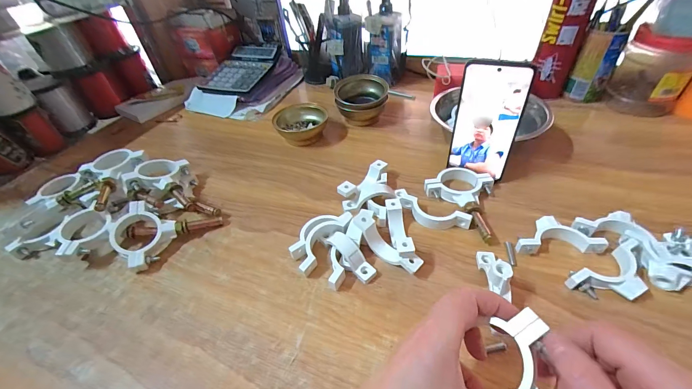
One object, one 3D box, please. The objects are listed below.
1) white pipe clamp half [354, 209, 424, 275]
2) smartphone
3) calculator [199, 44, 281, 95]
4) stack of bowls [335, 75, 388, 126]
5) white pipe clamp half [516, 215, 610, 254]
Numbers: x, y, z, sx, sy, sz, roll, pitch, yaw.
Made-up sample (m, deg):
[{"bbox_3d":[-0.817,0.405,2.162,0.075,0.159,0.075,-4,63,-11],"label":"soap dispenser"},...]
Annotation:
[{"bbox_3d":[0.046,0.056,0.350,0.024,0.035,0.089,-33,49,-26],"label":"white pipe clamp half"},{"bbox_3d":[0.178,-0.091,0.390,0.075,0.146,0.006,14,42,21],"label":"smartphone"},{"bbox_3d":[-0.234,-0.289,0.703,0.126,0.019,0.183,10,54,16],"label":"calculator"},{"bbox_3d":[0.030,-0.176,0.580,0.095,0.069,0.079,-2,43,4],"label":"stack of bowls"},{"bbox_3d":[0.235,0.045,0.348,0.090,0.018,0.044,-2,43,4],"label":"white pipe clamp half"}]

